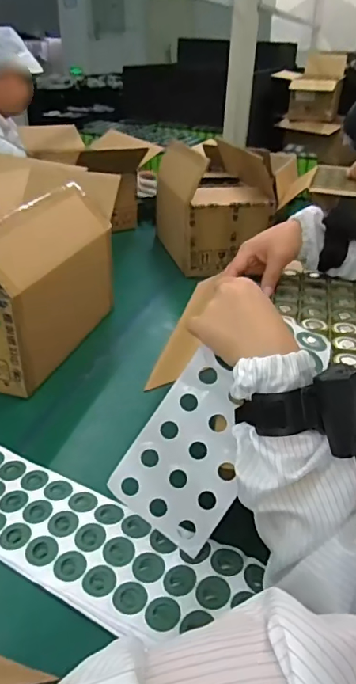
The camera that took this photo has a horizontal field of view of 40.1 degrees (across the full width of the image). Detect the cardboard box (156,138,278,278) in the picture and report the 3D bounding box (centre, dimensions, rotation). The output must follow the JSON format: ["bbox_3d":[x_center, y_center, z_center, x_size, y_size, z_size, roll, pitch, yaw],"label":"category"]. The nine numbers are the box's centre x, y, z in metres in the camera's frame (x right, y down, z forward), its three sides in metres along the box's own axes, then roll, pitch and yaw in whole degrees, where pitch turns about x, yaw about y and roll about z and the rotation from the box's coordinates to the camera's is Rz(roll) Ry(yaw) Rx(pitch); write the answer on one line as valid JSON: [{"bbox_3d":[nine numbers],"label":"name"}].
[{"bbox_3d":[0.073,-0.322,1.124,0.200,0.222,0.277,-6,33,-13],"label":"cardboard box"}]

